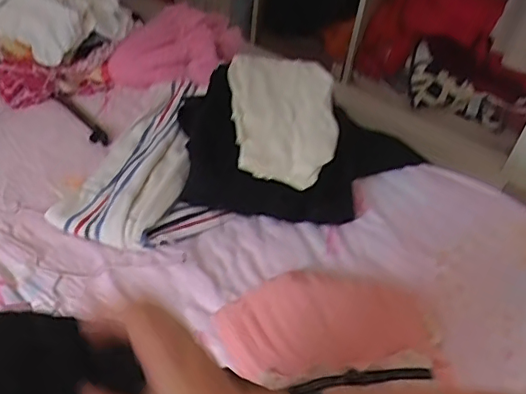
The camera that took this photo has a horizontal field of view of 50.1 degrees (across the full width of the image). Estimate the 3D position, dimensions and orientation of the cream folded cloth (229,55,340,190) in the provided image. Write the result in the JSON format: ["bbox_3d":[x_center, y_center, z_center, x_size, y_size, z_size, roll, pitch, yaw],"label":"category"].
[{"bbox_3d":[0.042,-0.154,1.056,0.202,0.058,0.277,0,74,-6],"label":"cream folded cloth"}]

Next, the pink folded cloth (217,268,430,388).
[{"bbox_3d":[0.105,0.192,0.874,0.339,0.072,0.175,-2,44,-11],"label":"pink folded cloth"}]

